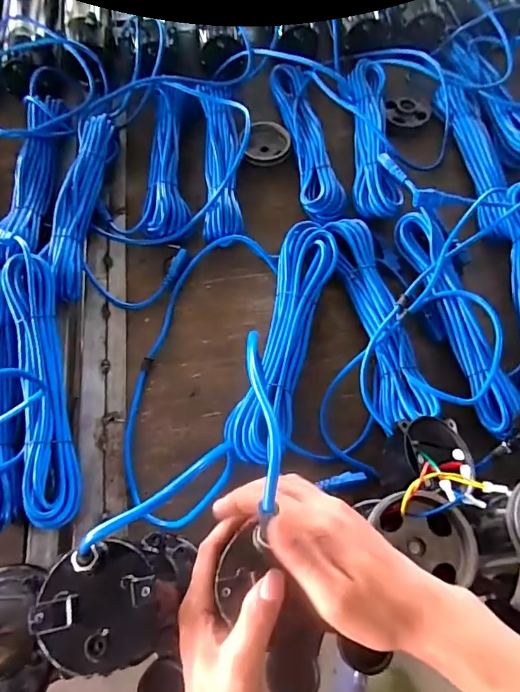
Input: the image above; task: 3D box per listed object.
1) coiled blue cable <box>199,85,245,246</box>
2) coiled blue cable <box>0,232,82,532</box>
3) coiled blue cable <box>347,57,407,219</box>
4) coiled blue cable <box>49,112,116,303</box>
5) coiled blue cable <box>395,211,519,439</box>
[{"bbox_3d":[-0.059,-0.308,0.788,0.078,0.051,0.322,-4,64,-1],"label":"coiled blue cable"},{"bbox_3d":[-0.310,0.049,0.595,0.126,0.087,0.355,-14,65,-6],"label":"coiled blue cable"},{"bbox_3d":[0.189,-0.368,0.793,0.068,0.036,0.346,1,64,1],"label":"coiled blue cable"},{"bbox_3d":[-0.283,-0.224,0.745,0.059,0.049,0.347,2,64,2],"label":"coiled blue cable"},{"bbox_3d":[0.273,-0.046,0.655,0.064,0.035,0.349,-11,65,-5],"label":"coiled blue cable"}]

